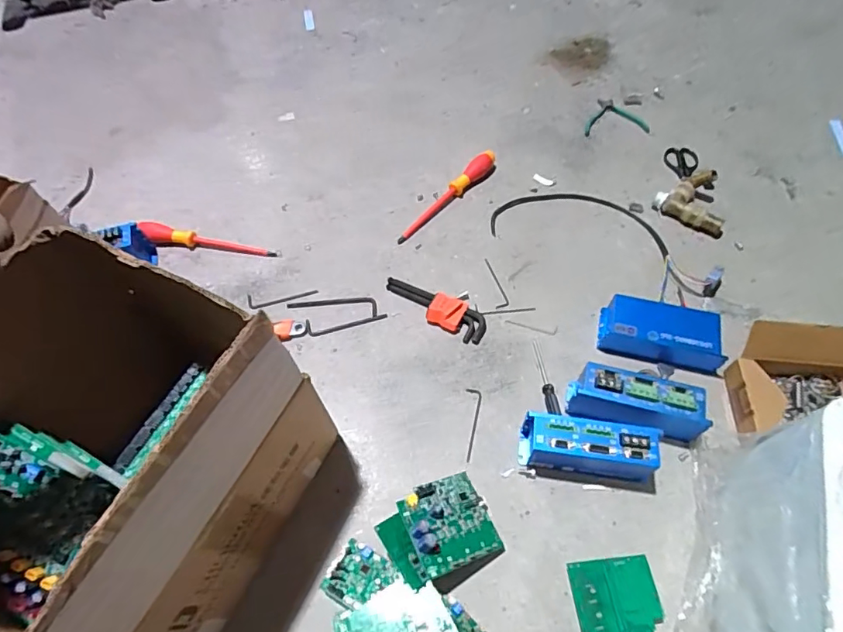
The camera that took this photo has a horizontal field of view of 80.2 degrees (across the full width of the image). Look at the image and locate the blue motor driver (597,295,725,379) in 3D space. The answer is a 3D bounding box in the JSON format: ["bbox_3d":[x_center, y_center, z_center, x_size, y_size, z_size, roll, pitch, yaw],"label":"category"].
[{"bbox_3d":[0.350,0.023,0.731,0.166,0.046,0.084,11,59,10],"label":"blue motor driver"}]

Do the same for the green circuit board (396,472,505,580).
[{"bbox_3d":[0.035,0.242,0.593,0.108,0.018,0.099,-5,50,-32],"label":"green circuit board"}]

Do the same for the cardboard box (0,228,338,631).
[{"bbox_3d":[-0.292,0.148,0.494,0.246,0.291,0.296,22,61,16],"label":"cardboard box"}]

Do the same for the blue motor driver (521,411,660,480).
[{"bbox_3d":[0.208,0.165,0.630,0.161,0.068,0.055,5,58,7],"label":"blue motor driver"}]

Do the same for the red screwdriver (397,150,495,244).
[{"bbox_3d":[0.048,-0.217,0.898,0.031,0.024,0.251,34,66,22],"label":"red screwdriver"}]

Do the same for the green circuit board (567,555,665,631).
[{"bbox_3d":[0.221,0.331,0.560,0.092,0.017,0.105,-6,57,-1],"label":"green circuit board"}]

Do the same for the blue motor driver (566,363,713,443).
[{"bbox_3d":[0.281,0.117,0.653,0.167,0.079,0.064,12,61,9],"label":"blue motor driver"}]

